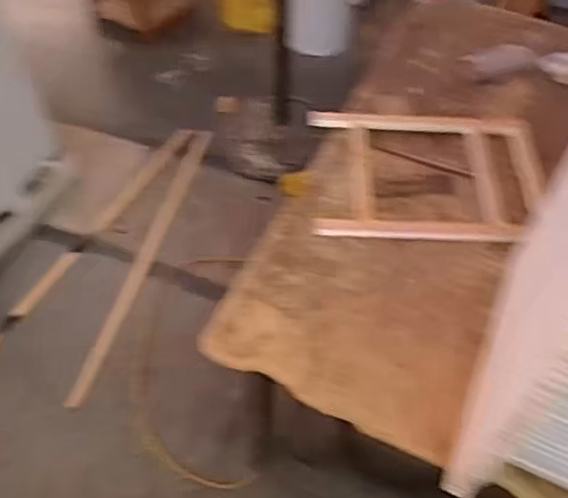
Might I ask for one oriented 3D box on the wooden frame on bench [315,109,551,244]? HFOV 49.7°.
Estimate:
[{"bbox_3d":[0.255,-0.138,1.095,0.412,0.032,0.303,5,53,2],"label":"wooden frame on bench"}]

